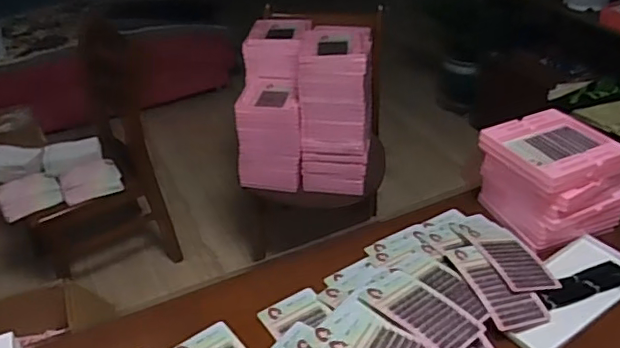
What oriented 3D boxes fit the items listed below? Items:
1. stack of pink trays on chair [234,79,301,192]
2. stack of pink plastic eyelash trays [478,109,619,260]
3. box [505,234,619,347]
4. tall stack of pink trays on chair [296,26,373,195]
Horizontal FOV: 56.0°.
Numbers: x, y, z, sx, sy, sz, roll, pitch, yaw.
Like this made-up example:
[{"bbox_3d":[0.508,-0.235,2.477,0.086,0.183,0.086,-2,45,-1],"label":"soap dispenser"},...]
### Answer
[{"bbox_3d":[-0.124,-0.127,1.859,0.193,0.297,0.195,-1,35,3],"label":"stack of pink trays on chair"},{"bbox_3d":[0.463,0.006,1.142,0.202,0.179,0.219,-19,38,-22],"label":"stack of pink plastic eyelash trays"},{"bbox_3d":[0.452,0.201,1.018,0.327,0.017,0.134,-23,40,-27],"label":"box"},{"bbox_3d":[0.085,-0.210,1.843,0.213,0.451,0.265,1,35,6],"label":"tall stack of pink trays on chair"}]

